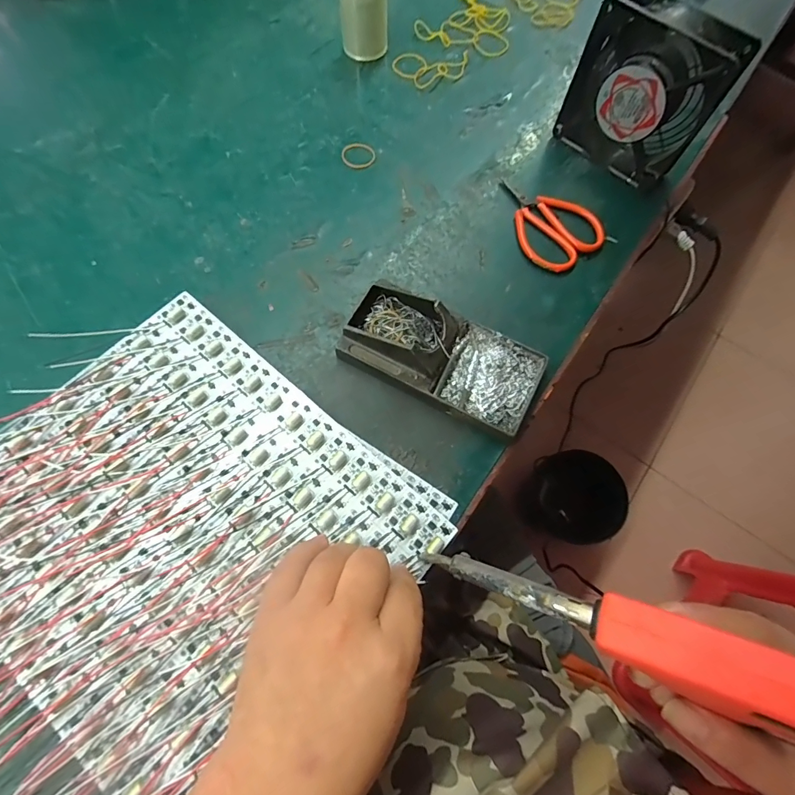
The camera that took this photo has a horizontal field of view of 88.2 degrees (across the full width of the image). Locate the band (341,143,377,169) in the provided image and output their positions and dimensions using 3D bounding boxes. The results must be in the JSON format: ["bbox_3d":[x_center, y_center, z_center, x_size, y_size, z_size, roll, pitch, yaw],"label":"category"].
[{"bbox_3d":[-0.040,-0.249,0.421,0.034,0.004,0.032,-8,70,-3],"label":"band"}]

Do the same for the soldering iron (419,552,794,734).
[{"bbox_3d":[0.101,0.115,0.214,0.183,0.034,0.028,7,65,37],"label":"soldering iron"}]

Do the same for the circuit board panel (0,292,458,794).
[{"bbox_3d":[-0.147,0.085,0.281,0.281,0.010,0.244,37,73,12],"label":"circuit board panel"}]

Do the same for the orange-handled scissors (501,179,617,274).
[{"bbox_3d":[0.140,-0.171,0.391,0.079,0.007,0.111,-32,73,-12],"label":"orange-handled scissors"}]

